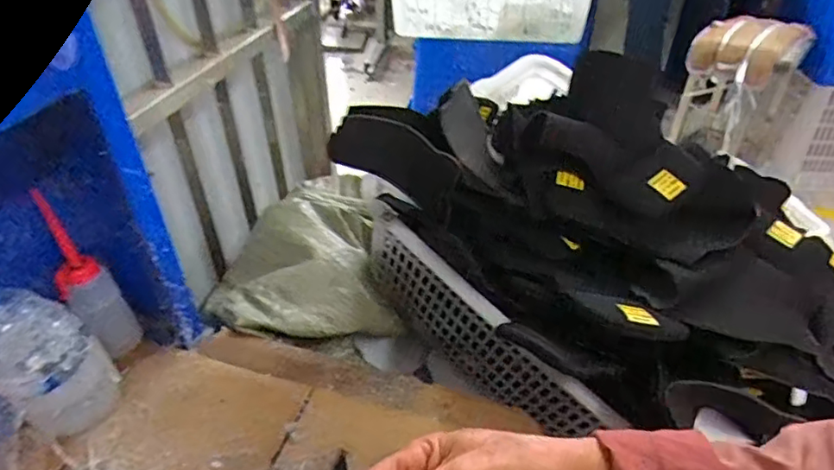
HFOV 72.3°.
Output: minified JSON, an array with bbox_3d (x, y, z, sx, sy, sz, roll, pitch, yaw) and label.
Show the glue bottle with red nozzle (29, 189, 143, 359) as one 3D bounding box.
[{"bbox_3d":[-0.318,0.047,0.556,0.053,0.168,0.052,-27,47,-30],"label":"glue bottle with red nozzle"}]

